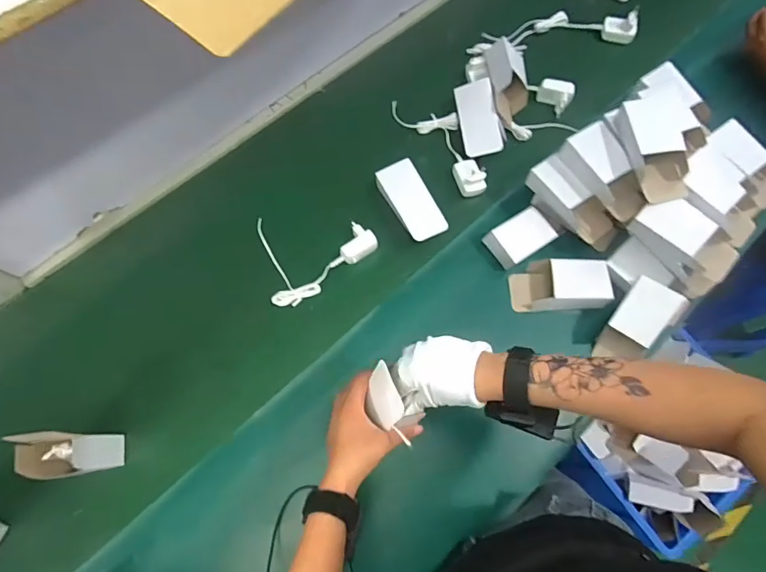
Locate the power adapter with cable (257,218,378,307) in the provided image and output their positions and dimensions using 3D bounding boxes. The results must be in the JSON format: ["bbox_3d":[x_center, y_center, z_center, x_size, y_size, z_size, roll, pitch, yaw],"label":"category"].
[{"bbox_3d":[-0.108,-0.068,0.711,0.183,0.042,0.165,-18,66,-7],"label":"power adapter with cable"}]

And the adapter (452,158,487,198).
[{"bbox_3d":[0.149,-0.193,0.740,0.045,0.045,0.064,-13,65,-5],"label":"adapter"}]

